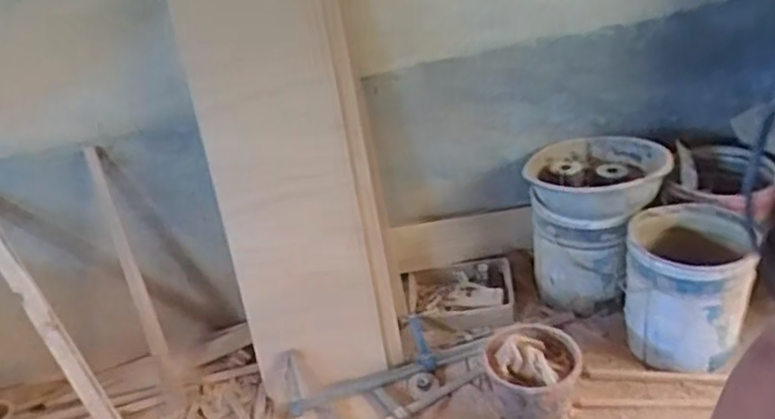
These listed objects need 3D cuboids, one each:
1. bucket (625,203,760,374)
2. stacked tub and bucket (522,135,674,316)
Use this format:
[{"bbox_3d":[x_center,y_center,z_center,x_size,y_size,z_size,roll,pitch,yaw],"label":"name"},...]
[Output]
[{"bbox_3d":[0.741,0.196,1.663,0.269,0.346,0.319,9,36,25],"label":"bucket"},{"bbox_3d":[0.534,0.054,1.767,0.322,0.422,0.305,-6,33,4],"label":"stacked tub and bucket"}]

